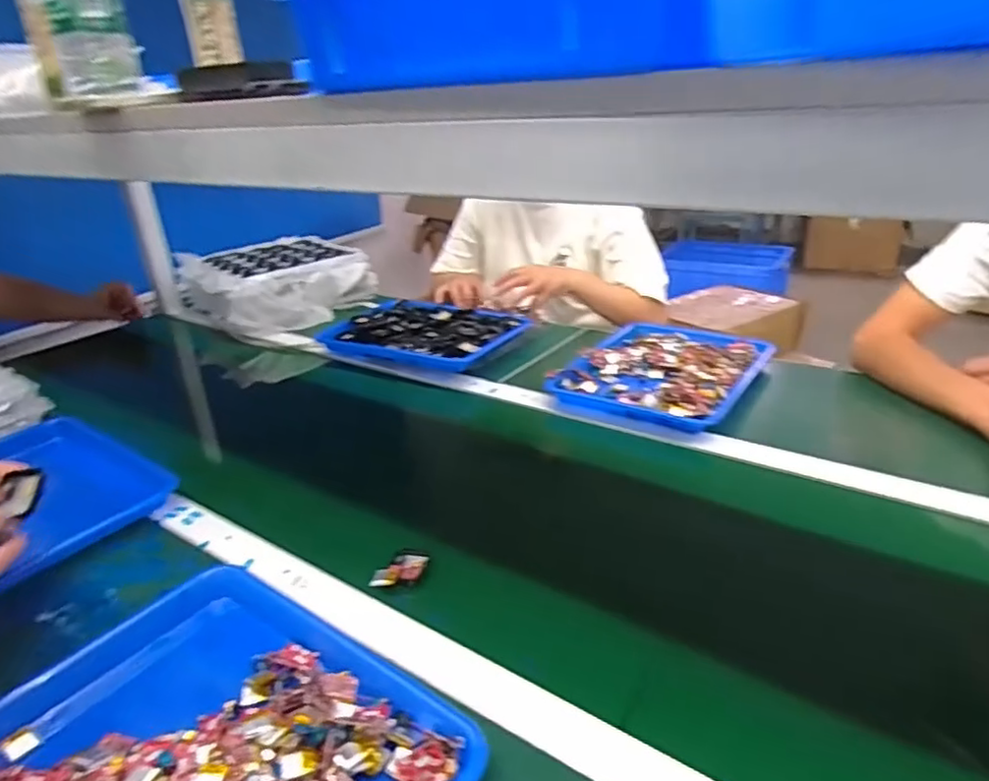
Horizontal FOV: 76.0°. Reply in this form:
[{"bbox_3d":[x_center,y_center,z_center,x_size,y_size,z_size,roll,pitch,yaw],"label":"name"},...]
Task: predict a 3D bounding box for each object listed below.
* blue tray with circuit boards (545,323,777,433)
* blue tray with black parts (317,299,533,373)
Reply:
[{"bbox_3d":[0.255,-0.036,0.962,0.257,0.033,0.331,14,31,34],"label":"blue tray with circuit boards"},{"bbox_3d":[-0.134,-0.109,1.142,0.333,0.038,0.212,10,29,28],"label":"blue tray with black parts"}]

